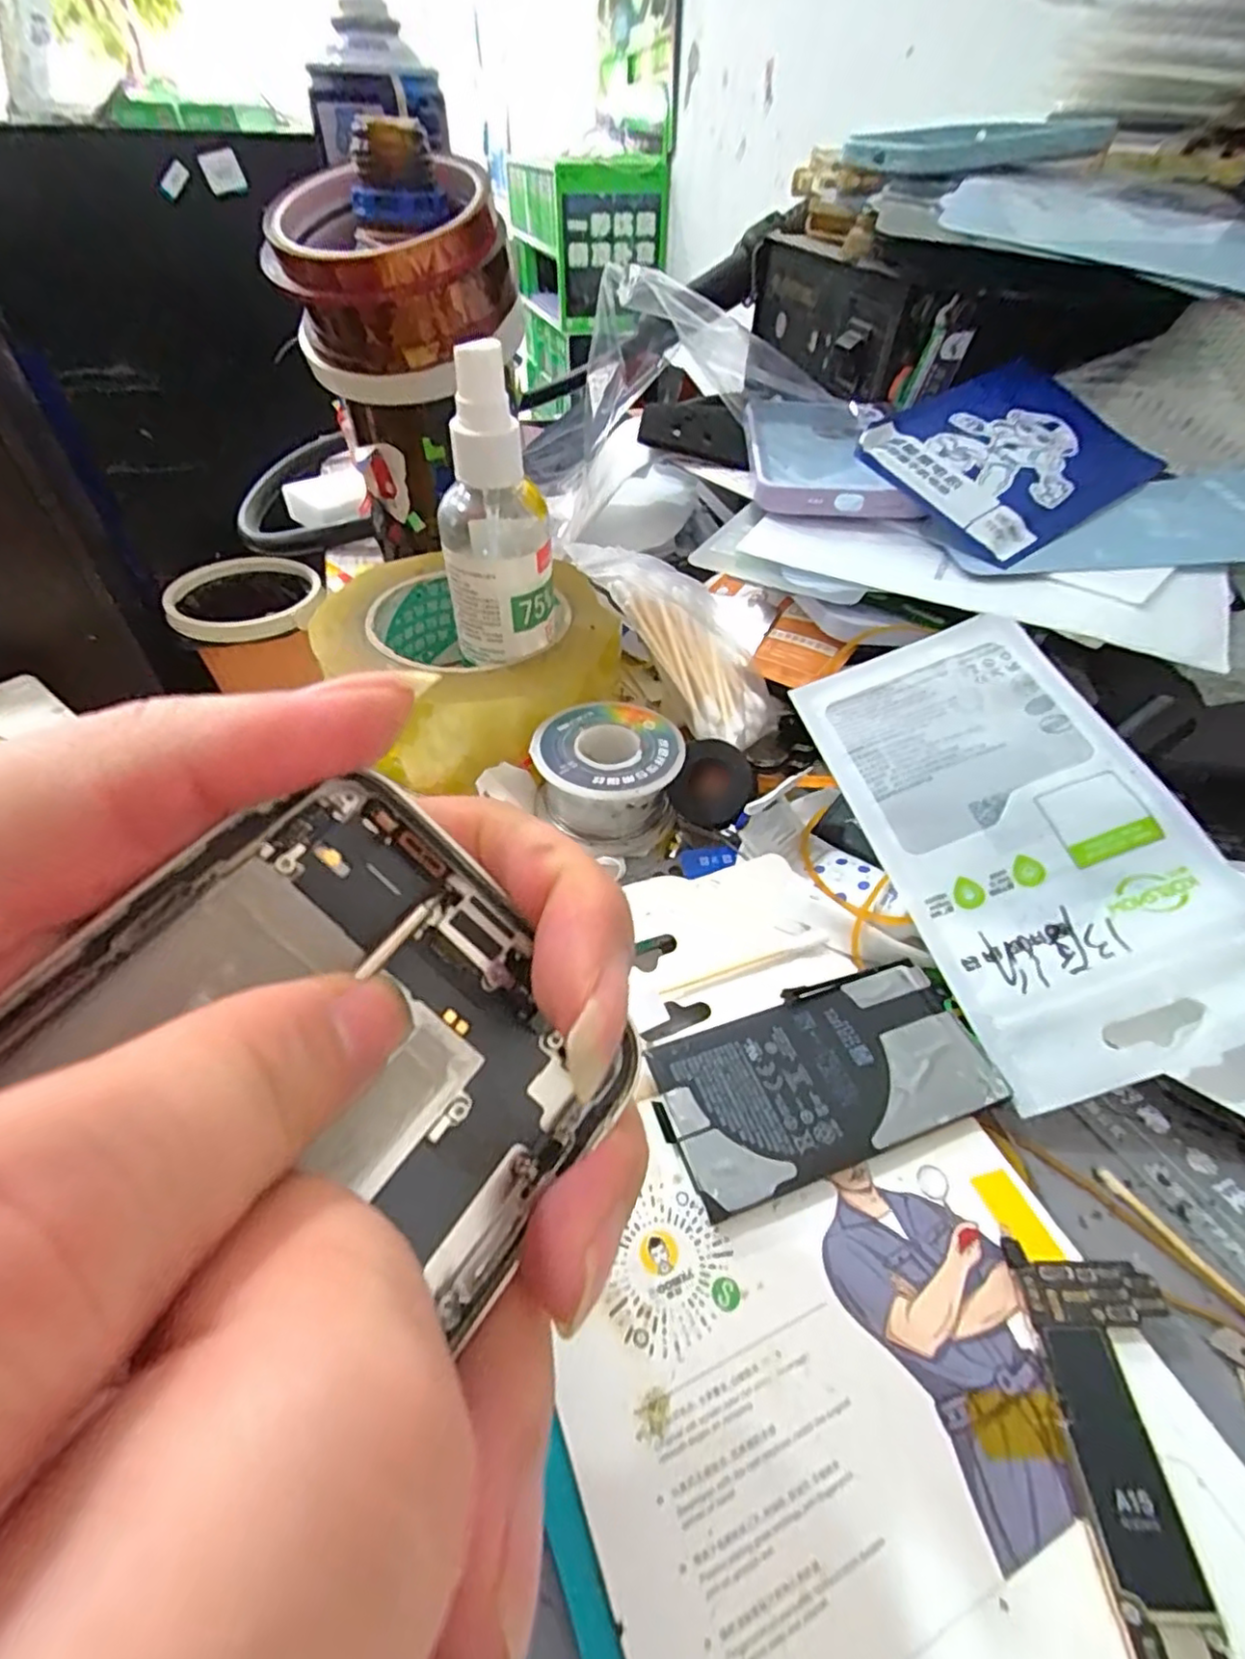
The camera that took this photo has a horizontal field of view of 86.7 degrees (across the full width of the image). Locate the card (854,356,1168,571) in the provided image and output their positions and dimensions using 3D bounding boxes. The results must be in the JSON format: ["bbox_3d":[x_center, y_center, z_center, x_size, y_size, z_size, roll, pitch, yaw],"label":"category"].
[{"bbox_3d":[0.171,-0.165,0.289,0.137,0.008,0.086,-36,73,-23],"label":"card"}]

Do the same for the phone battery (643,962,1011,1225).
[{"bbox_3d":[0.054,0.066,0.177,0.088,0.005,0.044,-14,50,-14],"label":"phone battery"}]

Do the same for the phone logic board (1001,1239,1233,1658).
[{"bbox_3d":[0.101,0.126,0.124,0.027,0.007,0.077,3,48,0],"label":"phone logic board"}]

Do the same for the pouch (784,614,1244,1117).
[{"bbox_3d":[0.119,-0.004,0.204,0.084,0.006,0.151,-24,60,6],"label":"pouch"}]

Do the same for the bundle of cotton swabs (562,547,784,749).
[{"bbox_3d":[0.025,-0.075,0.257,0.098,0.017,0.043,50,57,-3],"label":"bundle of cotton swabs"}]

